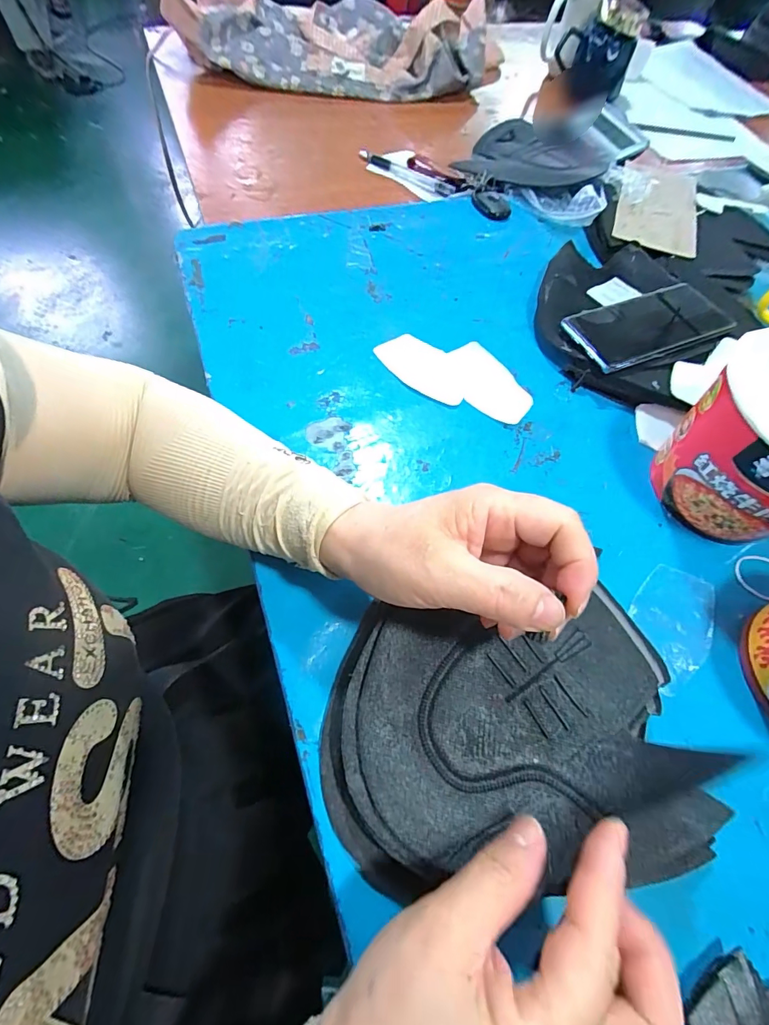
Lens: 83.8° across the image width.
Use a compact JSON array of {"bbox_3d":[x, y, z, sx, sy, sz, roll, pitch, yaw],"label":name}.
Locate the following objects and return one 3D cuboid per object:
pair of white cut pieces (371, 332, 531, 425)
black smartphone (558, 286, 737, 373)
[{"bbox_3d":[0.064,-0.127,0.392,0.143,0.008,0.064,22,73,10],"label":"pair of white cut pieces"},{"bbox_3d":[0.244,-0.175,0.396,0.143,0.008,0.070,-20,64,-9],"label":"black smartphone"}]

